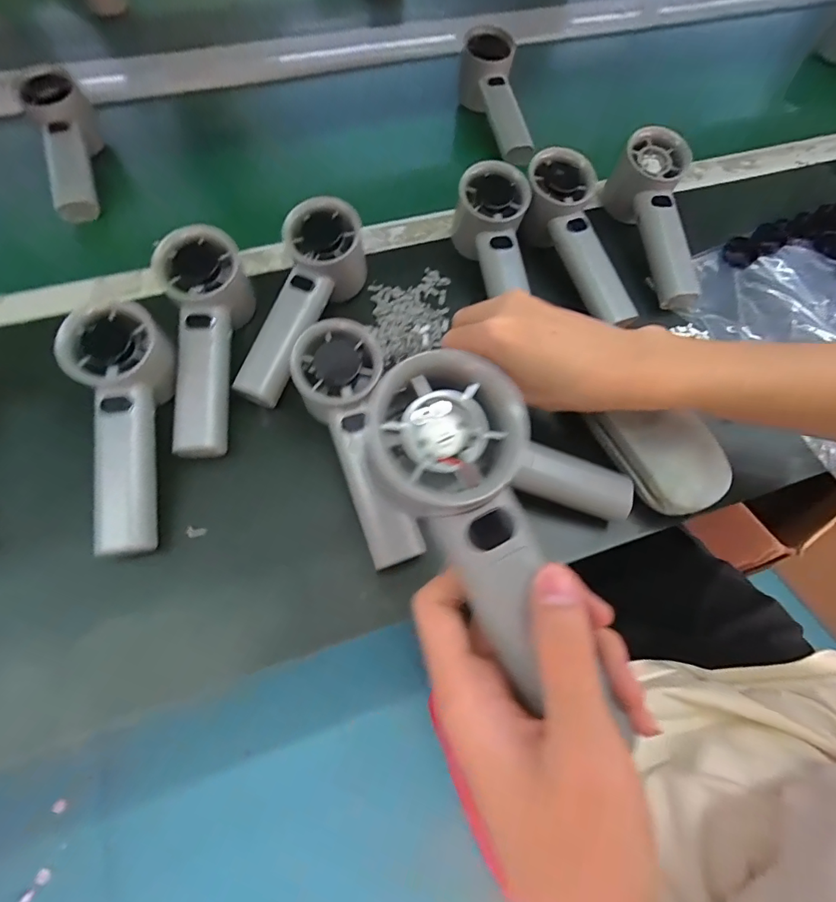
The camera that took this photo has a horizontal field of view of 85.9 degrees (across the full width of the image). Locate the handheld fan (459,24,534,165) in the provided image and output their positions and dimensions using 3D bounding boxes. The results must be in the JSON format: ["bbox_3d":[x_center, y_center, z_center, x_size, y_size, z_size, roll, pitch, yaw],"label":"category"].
[{"bbox_3d":[0.092,-0.382,0.493,0.058,0.052,0.166,-15,77,-4],"label":"handheld fan"}]

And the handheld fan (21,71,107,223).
[{"bbox_3d":[-0.335,-0.288,0.439,0.048,0.061,0.155,-15,77,-4],"label":"handheld fan"}]

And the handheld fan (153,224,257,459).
[{"bbox_3d":[-0.152,-0.076,0.325,0.052,0.058,0.161,-4,80,2],"label":"handheld fan"}]

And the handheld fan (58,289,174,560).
[{"bbox_3d":[-0.189,-0.015,0.291,0.045,0.052,0.158,-7,81,0],"label":"handheld fan"}]

